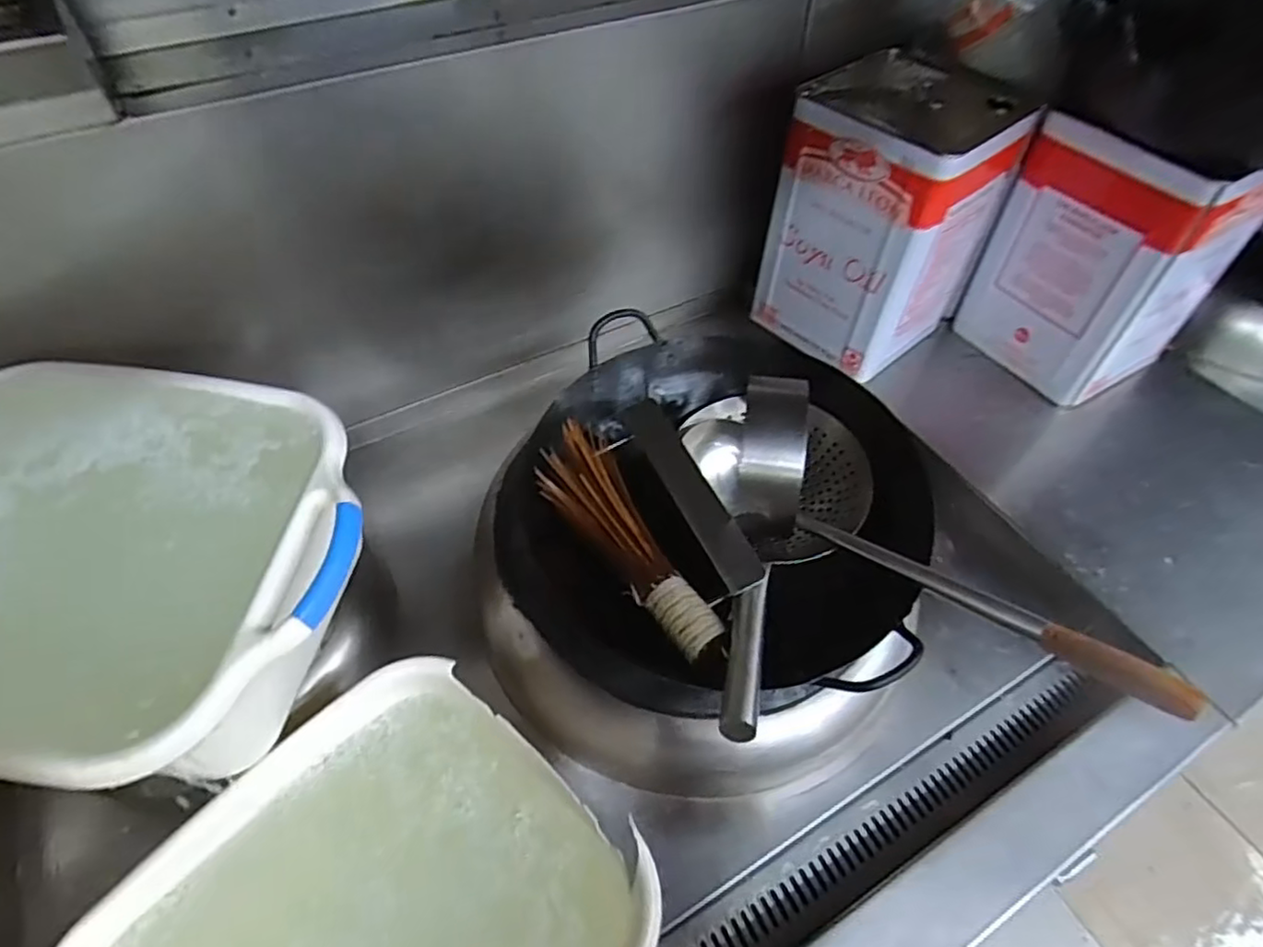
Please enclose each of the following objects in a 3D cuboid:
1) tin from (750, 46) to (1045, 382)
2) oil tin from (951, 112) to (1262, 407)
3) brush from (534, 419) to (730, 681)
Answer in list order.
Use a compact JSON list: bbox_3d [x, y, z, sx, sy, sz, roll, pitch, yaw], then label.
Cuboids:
[{"bbox_3d":[0.369,-0.378,1.002,0.254,0.330,0.281,34,59,25],"label":"tin"},{"bbox_3d":[0.684,-0.317,0.972,0.228,0.320,0.228,-25,55,-18],"label":"oil tin"},{"bbox_3d":[-0.010,0.077,0.704,0.098,0.068,0.299,-22,54,-16],"label":"brush"}]

